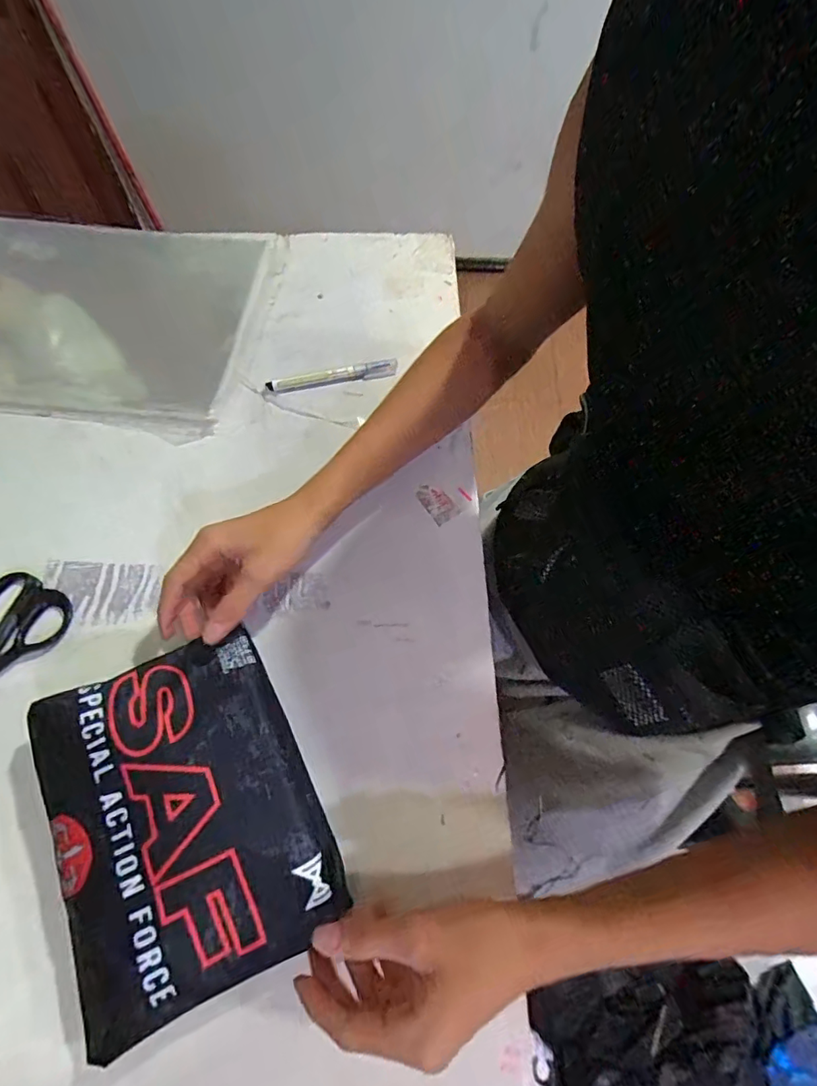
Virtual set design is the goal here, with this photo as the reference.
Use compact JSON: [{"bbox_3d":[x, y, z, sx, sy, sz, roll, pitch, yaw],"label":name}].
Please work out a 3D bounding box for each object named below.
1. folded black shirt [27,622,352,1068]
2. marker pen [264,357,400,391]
[{"bbox_3d":[-0.148,0.173,0.323,0.155,0.029,0.205,-23,69,-11],"label":"folded black shirt"},{"bbox_3d":[-0.079,-0.175,0.523,0.137,0.015,0.014,-12,67,-7],"label":"marker pen"}]

